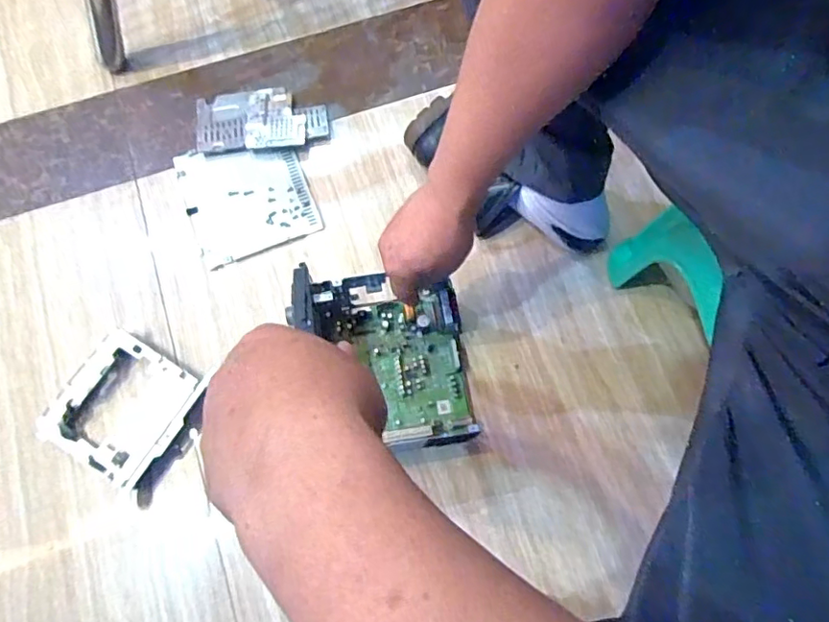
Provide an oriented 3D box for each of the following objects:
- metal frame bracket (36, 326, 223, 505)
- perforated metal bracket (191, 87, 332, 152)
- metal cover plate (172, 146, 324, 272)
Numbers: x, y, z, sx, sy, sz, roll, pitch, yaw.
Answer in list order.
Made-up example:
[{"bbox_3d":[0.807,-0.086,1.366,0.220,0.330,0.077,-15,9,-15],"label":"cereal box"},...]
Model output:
[{"bbox_3d":[-0.335,0.117,0.656,0.154,0.033,0.149,32,77,10],"label":"metal frame bracket"},{"bbox_3d":[-0.215,-0.268,0.783,0.183,0.018,0.103,-5,73,0],"label":"perforated metal bracket"},{"bbox_3d":[-0.226,-0.158,0.754,0.160,0.013,0.175,-22,74,-5],"label":"metal cover plate"}]

